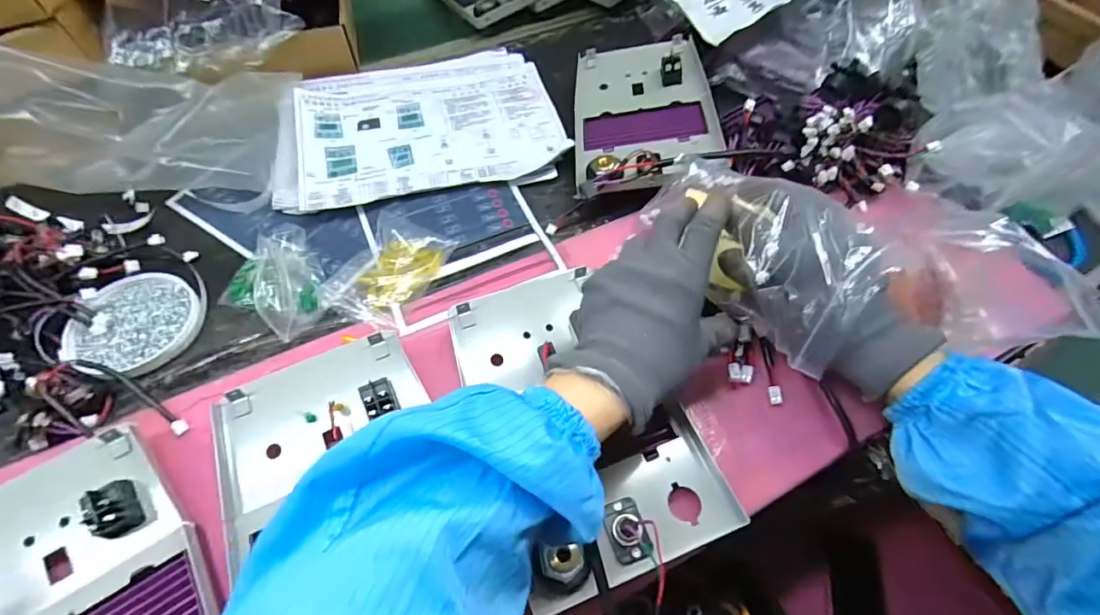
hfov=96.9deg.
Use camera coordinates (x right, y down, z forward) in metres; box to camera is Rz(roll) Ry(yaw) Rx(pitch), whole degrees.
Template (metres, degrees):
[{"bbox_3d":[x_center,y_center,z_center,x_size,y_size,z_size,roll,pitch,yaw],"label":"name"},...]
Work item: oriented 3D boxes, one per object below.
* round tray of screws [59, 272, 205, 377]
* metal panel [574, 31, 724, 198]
[{"bbox_3d":[-0.350,0.011,0.411,0.089,0.022,0.094,1,57,-1],"label":"round tray of screws"},{"bbox_3d":[0.103,-0.209,0.535,0.146,0.034,0.250,-2,55,9],"label":"metal panel"}]

